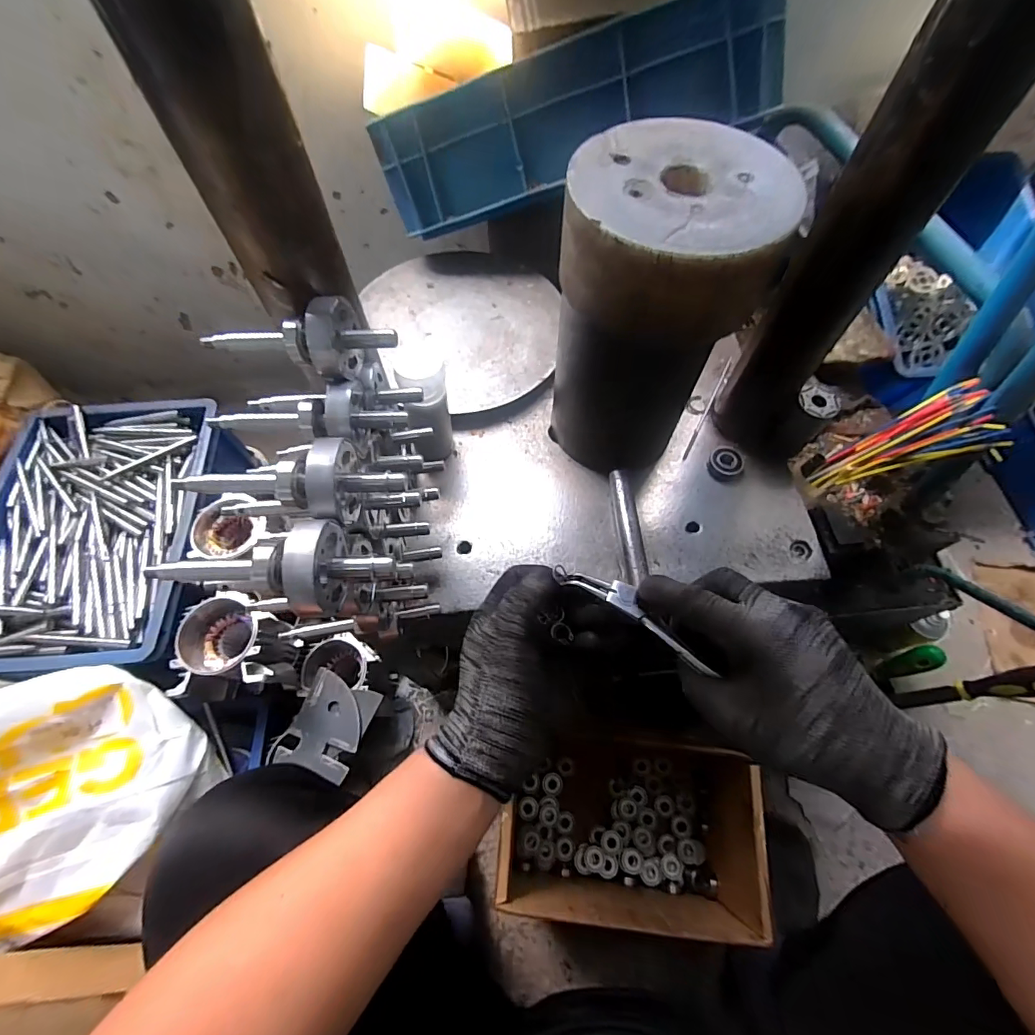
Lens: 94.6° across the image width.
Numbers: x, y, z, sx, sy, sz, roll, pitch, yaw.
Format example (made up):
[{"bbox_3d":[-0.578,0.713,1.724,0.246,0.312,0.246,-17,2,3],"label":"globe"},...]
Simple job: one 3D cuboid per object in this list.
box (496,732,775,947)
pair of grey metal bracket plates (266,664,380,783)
[{"bbox_3d":[0.137,0.407,0.642,0.299,0.179,0.190,4,63,2],"label":"box"},{"bbox_3d":[-0.266,0.287,0.661,0.110,0.018,0.124,17,65,9],"label":"pair of grey metal bracket plates"}]

